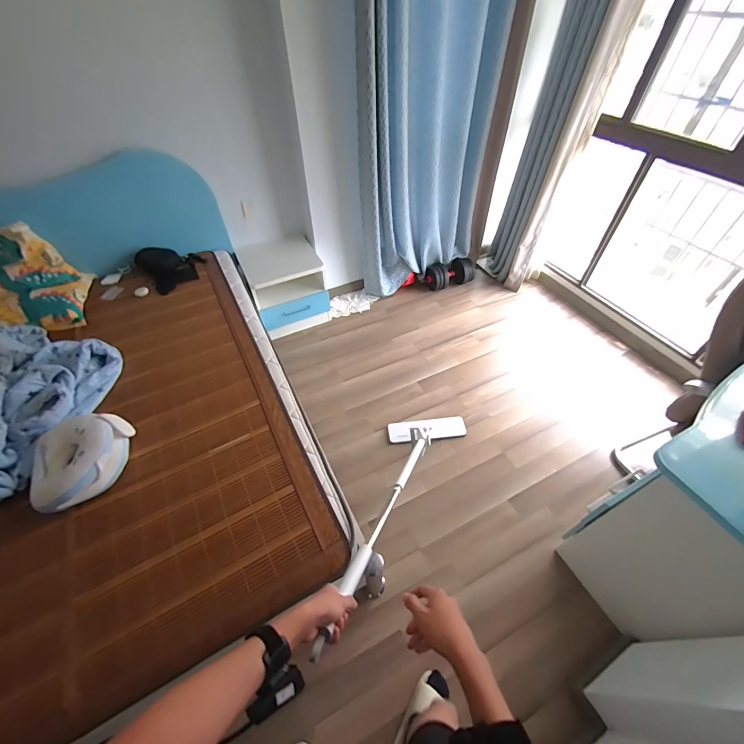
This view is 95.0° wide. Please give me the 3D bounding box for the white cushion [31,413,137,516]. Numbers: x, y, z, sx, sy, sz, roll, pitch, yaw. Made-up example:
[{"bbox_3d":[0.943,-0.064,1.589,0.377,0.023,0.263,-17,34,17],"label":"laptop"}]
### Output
[{"bbox_3d":[-0.927,0.257,1.061,0.268,0.108,0.293,0,51,0],"label":"white cushion"}]

